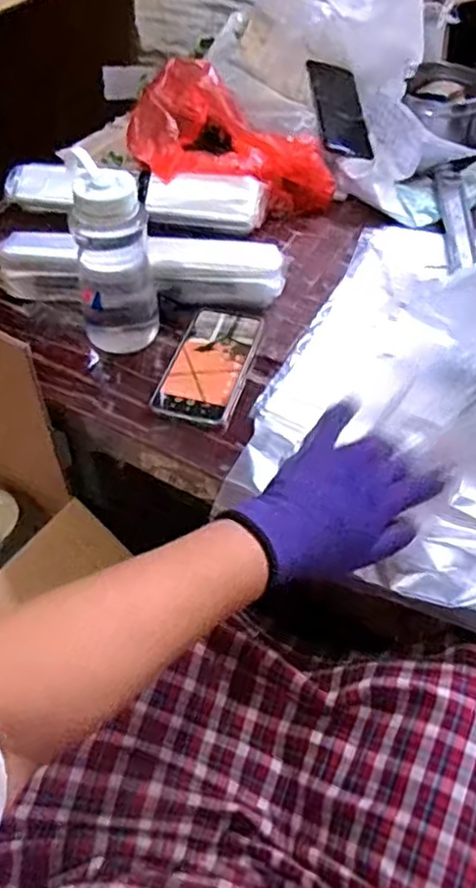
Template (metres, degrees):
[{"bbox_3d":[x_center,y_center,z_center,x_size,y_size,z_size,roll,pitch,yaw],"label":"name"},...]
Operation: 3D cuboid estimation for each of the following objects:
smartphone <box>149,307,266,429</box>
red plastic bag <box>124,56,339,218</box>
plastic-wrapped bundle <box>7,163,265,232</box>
[{"bbox_3d":[-0.029,-0.087,0.698,0.080,0.010,0.161,11,51,10],"label":"smartphone"},{"bbox_3d":[-0.001,-0.380,0.860,0.267,0.100,0.153,26,53,-3],"label":"red plastic bag"},{"bbox_3d":[-0.133,-0.314,0.849,0.331,0.054,0.074,7,51,7],"label":"plastic-wrapped bundle"}]

